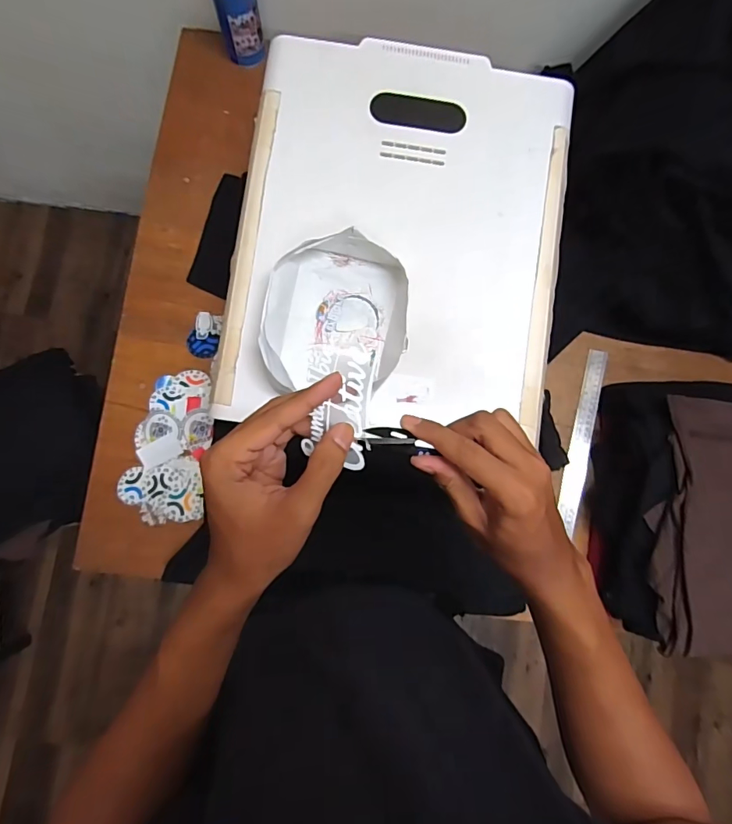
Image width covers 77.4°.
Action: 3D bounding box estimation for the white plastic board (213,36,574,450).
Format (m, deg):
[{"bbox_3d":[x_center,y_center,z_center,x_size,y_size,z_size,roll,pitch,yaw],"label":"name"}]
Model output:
[{"bbox_3d":[0.044,-0.222,0.565,0.397,0.037,0.505,8,83,-3],"label":"white plastic board"}]

